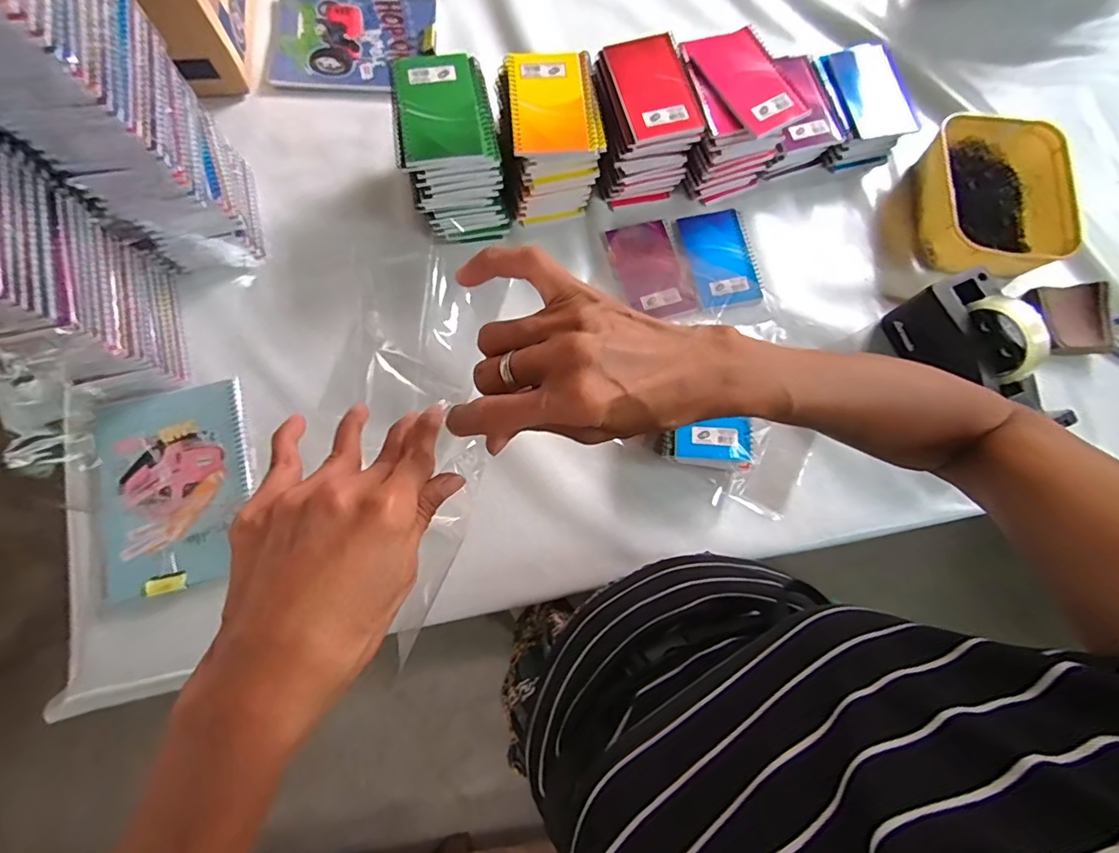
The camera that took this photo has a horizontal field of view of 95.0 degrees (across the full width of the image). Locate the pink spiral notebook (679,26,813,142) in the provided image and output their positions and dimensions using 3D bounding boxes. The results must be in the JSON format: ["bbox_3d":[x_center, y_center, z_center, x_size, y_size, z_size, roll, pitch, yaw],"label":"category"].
[{"bbox_3d":[0.214,-0.402,0.592,0.087,0.016,0.146,-26,79,-8],"label":"pink spiral notebook"}]

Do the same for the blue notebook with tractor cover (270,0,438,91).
[{"bbox_3d":[-0.279,-0.538,0.706,0.214,0.015,0.168,-2,77,-4],"label":"blue notebook with tractor cover"}]

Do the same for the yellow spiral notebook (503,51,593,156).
[{"bbox_3d":[-0.012,-0.360,0.569,0.086,0.012,0.128,-6,77,-4],"label":"yellow spiral notebook"}]

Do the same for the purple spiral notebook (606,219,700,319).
[{"bbox_3d":[0.117,-0.200,0.652,0.081,0.014,0.130,-16,78,-6],"label":"purple spiral notebook"}]

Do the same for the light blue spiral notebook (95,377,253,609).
[{"bbox_3d":[-0.417,0.061,0.557,0.148,0.014,0.223,-13,78,-6],"label":"light blue spiral notebook"}]

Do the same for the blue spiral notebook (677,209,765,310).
[{"bbox_3d":[0.209,-0.219,0.662,0.089,0.013,0.131,-10,78,-5],"label":"blue spiral notebook"}]

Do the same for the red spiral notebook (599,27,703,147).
[{"bbox_3d":[0.108,-0.385,0.586,0.088,0.019,0.134,-15,78,-9],"label":"red spiral notebook"}]

